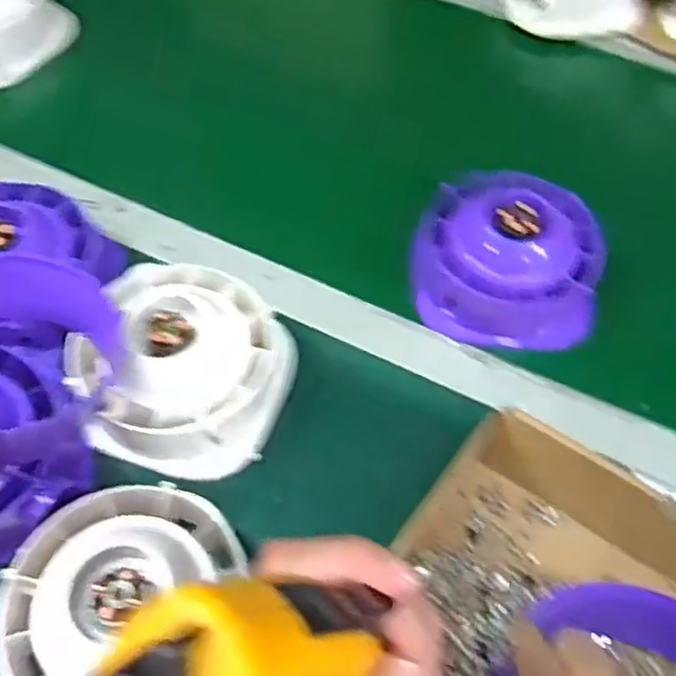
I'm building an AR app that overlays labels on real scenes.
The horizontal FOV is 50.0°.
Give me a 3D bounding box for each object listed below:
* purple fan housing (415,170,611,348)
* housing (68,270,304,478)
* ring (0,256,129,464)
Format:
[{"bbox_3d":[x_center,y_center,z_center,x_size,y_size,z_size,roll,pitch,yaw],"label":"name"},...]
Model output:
[{"bbox_3d":[0.131,-0.067,0.563,0.139,0.103,0.111,10,57,4],"label":"purple fan housing"},{"bbox_3d":[-0.102,0.016,0.483,0.132,0.071,0.132,1,57,-2],"label":"housing"},{"bbox_3d":[-0.206,0.003,0.449,0.130,0.039,0.135,1,57,-2],"label":"ring"}]

